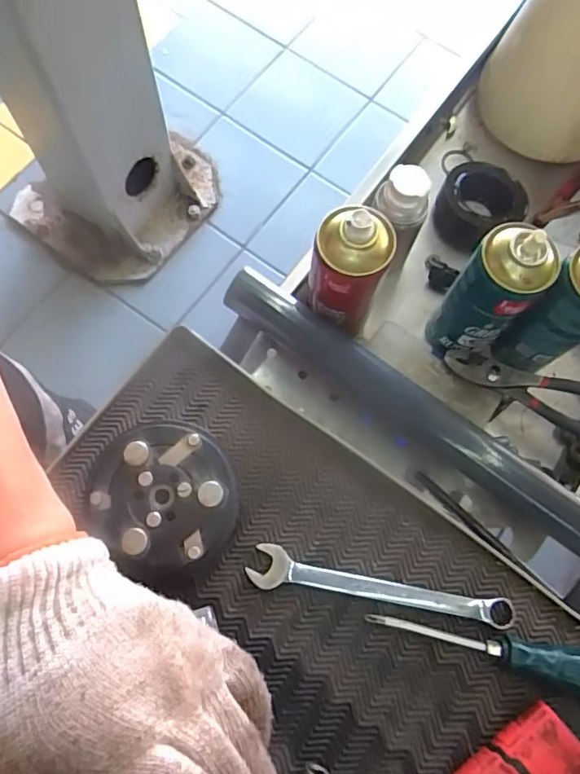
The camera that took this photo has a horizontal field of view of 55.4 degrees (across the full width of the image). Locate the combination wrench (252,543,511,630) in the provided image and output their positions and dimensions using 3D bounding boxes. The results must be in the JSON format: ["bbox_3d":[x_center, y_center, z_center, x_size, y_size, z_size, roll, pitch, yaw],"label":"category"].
[{"bbox_3d":[0.068,0.154,0.423,0.198,0.012,0.029,11,74,2],"label":"combination wrench"}]

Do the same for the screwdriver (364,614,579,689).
[{"bbox_3d":[0.156,0.186,0.399,0.194,0.024,0.026,16,74,3],"label":"screwdriver"}]

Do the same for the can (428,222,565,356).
[{"bbox_3d":[0.171,-0.077,0.483,0.059,0.161,0.059,1,74,-2],"label":"can"}]

